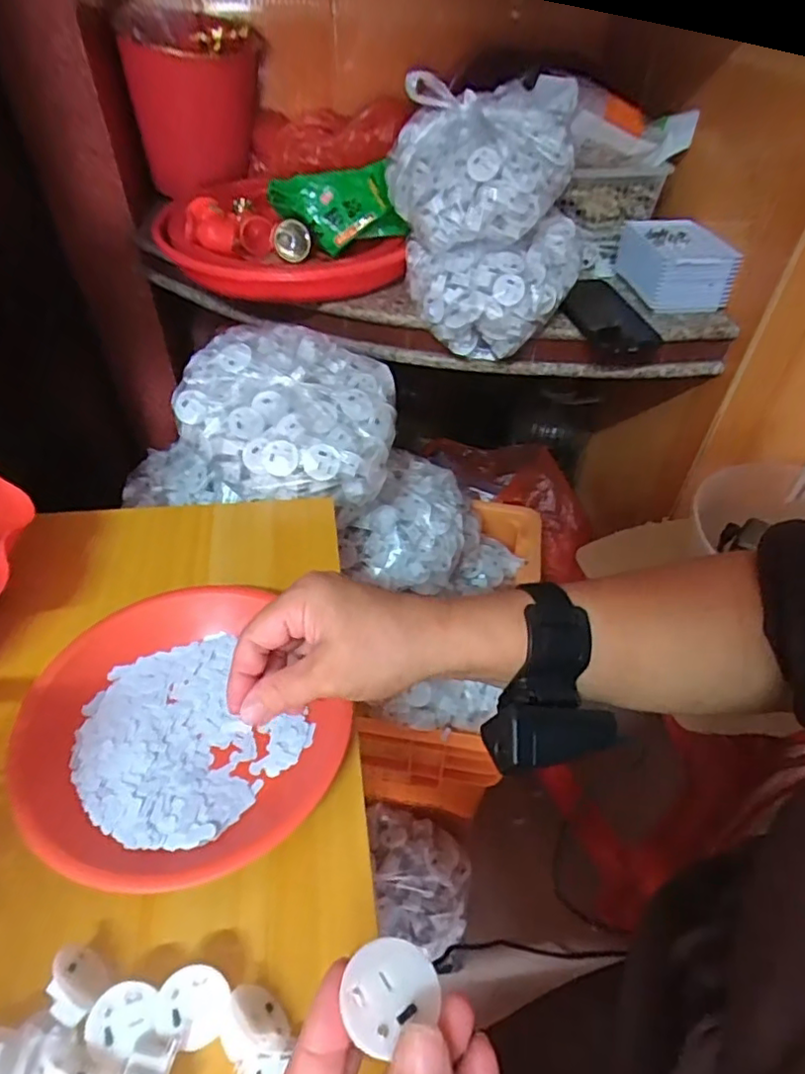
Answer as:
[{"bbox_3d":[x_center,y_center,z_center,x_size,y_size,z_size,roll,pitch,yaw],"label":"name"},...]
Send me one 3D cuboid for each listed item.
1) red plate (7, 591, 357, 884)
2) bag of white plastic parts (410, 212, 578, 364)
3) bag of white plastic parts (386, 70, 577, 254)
[{"bbox_3d":[-0.140,0.115,0.370,0.172,0.024,0.179,2,45,-2],"label":"red plate"},{"bbox_3d":[0.104,-0.270,0.656,0.183,0.116,0.103,-3,46,-6],"label":"bag of white plastic parts"},{"bbox_3d":[0.081,-0.379,0.600,0.174,0.126,0.116,-3,46,-6],"label":"bag of white plastic parts"}]

